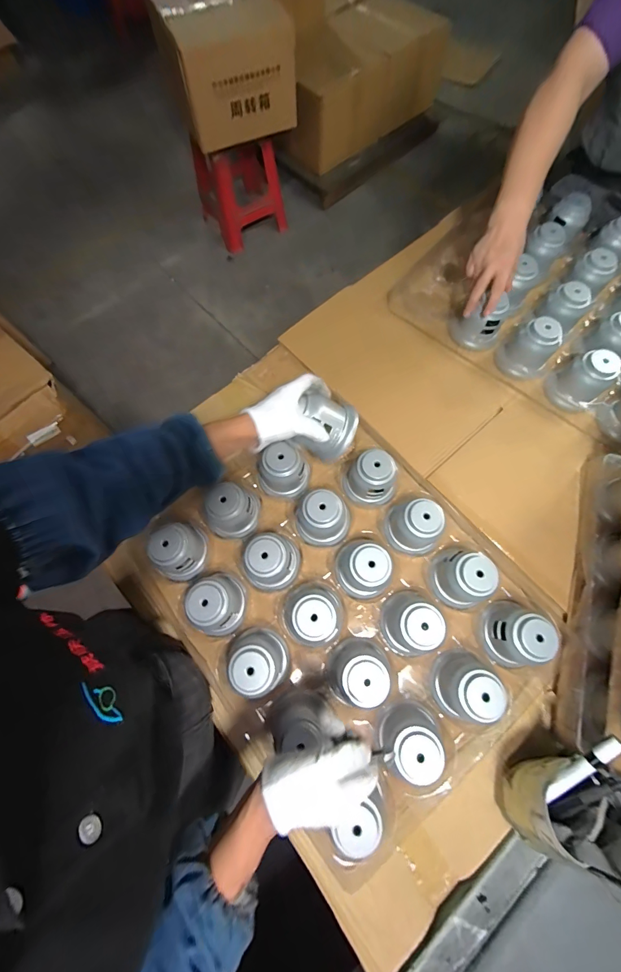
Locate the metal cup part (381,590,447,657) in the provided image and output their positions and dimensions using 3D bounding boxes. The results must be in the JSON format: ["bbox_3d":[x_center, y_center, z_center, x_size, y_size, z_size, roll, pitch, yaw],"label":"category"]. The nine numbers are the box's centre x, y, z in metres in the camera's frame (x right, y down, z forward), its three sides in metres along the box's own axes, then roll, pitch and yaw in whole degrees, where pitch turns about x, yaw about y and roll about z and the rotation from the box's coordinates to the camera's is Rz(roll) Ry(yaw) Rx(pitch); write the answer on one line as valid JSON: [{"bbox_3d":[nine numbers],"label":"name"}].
[{"bbox_3d":[0.148,0.199,0.489,0.083,0.059,0.083,42,78,12],"label":"metal cup part"}]

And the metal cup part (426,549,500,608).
[{"bbox_3d":[0.226,0.137,0.510,0.073,0.067,0.075,0,73,1],"label":"metal cup part"}]

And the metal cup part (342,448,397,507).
[{"bbox_3d":[0.099,-0.010,0.570,0.078,0.080,0.073,0,73,1],"label":"metal cup part"}]

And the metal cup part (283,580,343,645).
[{"bbox_3d":[0.006,0.187,0.506,0.083,0.083,0.087,0,73,1],"label":"metal cup part"}]

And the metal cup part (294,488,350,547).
[{"bbox_3d":[0.018,0.054,0.550,0.080,0.077,0.076,0,73,1],"label":"metal cup part"}]

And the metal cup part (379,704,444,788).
[{"bbox_3d":[0.135,0.333,0.451,0.076,0.068,0.068,-38,76,-10],"label":"metal cup part"}]

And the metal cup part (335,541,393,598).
[{"bbox_3d":[0.078,0.125,0.521,0.078,0.074,0.077,0,73,1],"label":"metal cup part"}]

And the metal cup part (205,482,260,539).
[{"bbox_3d":[-0.130,0.042,0.560,0.083,0.084,0.075,4,73,3],"label":"metal cup part"}]

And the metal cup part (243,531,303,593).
[{"bbox_3d":[-0.062,0.120,0.528,0.087,0.078,0.077,-29,74,-7],"label":"metal cup part"}]

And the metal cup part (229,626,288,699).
[{"bbox_3d":[-0.072,0.246,0.488,0.074,0.077,0.080,0,73,1],"label":"metal cup part"}]

